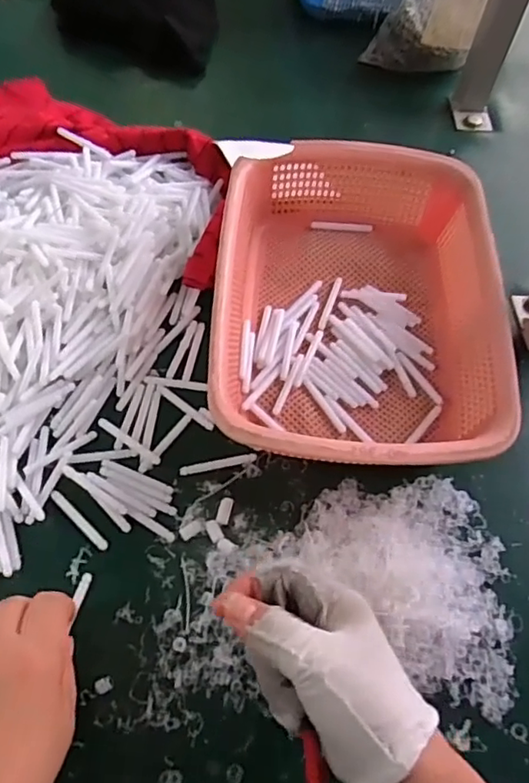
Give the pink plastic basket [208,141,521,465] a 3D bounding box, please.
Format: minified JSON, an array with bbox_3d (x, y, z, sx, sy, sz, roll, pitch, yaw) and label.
[{"bbox_3d":[0.071,-0.072,0.489,0.212,0.068,0.292,4,62,-1],"label":"pink plastic basket"}]

